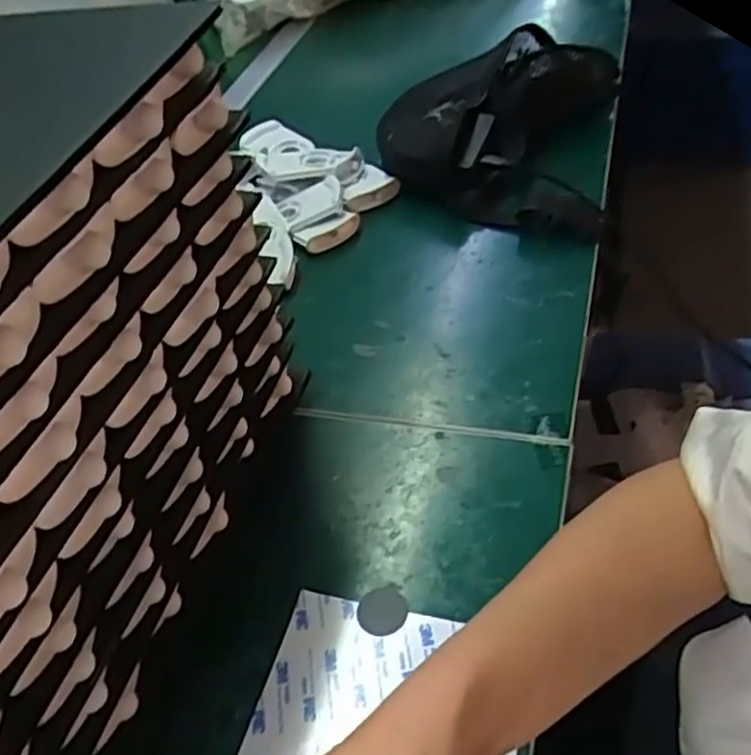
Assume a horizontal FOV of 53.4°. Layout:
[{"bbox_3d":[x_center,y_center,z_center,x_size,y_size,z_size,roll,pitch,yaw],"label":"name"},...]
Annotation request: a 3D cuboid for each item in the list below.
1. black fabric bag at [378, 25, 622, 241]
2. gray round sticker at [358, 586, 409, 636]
[{"bbox_3d":[0.126,-0.268,0.764,0.222,0.083,0.344,3,46,15],"label":"black fabric bag"},{"bbox_3d":[0.004,0.133,0.427,0.028,0.004,0.028,-6,45,6],"label":"gray round sticker"}]

